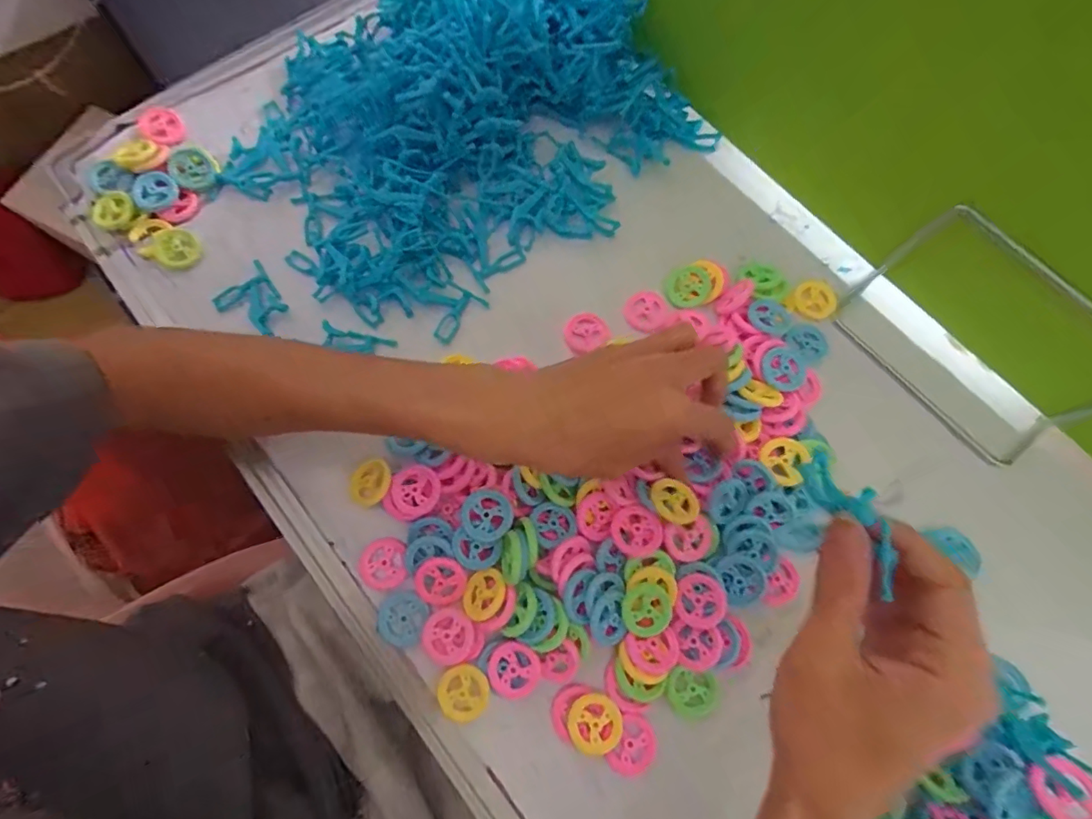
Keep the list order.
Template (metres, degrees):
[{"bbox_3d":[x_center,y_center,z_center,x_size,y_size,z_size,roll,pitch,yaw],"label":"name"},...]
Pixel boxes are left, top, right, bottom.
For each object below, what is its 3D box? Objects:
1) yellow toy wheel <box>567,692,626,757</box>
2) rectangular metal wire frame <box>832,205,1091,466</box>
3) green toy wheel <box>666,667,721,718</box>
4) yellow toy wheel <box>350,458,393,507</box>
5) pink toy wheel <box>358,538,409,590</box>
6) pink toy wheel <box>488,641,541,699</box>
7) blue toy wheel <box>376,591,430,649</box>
[{"bbox_3d":[0.027,0.174,0.290,0.029,0.006,0.029,0,72,-1],"label":"yellow toy wheel"},{"bbox_3d":[0.273,-0.041,0.323,0.054,0.081,0.155,-39,77,-13],"label":"rectangular metal wire frame"},{"bbox_3d":[0.084,0.162,0.299,0.029,0.004,0.026,-4,83,11],"label":"green toy wheel"},{"bbox_3d":[-0.108,0.046,0.323,0.028,0.004,0.026,-4,74,13],"label":"yellow toy wheel"},{"bbox_3d":[-0.097,0.092,0.314,0.029,0.007,0.028,0,72,-1],"label":"pink toy wheel"},{"bbox_3d":[-0.018,0.147,0.294,0.028,0.008,0.030,0,72,-1],"label":"pink toy wheel"},{"bbox_3d":[-0.085,0.123,0.308,0.029,0.007,0.030,0,72,-1],"label":"blue toy wheel"}]

